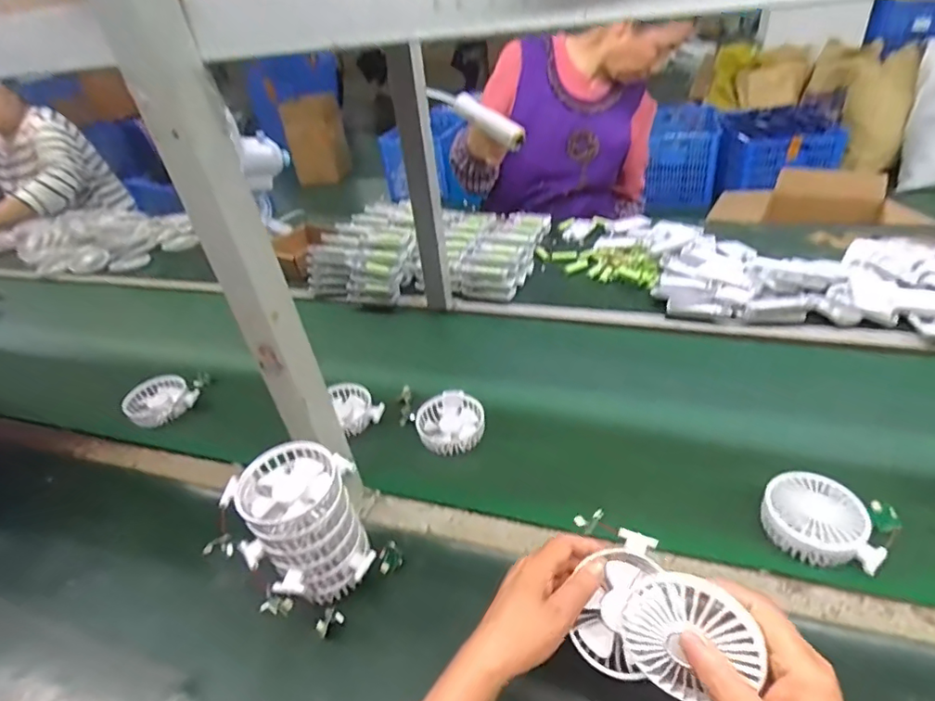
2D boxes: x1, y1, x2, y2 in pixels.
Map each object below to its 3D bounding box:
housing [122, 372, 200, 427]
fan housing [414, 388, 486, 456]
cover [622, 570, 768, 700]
[{"bbox_3d":[-0.494,0.078,0.847,0.093,0.033,0.091,25,63,21],"label":"housing"},{"bbox_3d":[-0.023,0.099,0.727,0.091,0.036,0.099,-6,32,0],"label":"fan housing"},{"bbox_3d":[0.137,0.184,0.341,0.077,0.085,0.018,46,36,18],"label":"cover"}]

